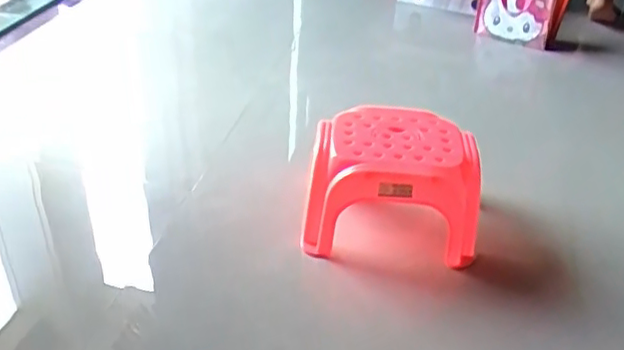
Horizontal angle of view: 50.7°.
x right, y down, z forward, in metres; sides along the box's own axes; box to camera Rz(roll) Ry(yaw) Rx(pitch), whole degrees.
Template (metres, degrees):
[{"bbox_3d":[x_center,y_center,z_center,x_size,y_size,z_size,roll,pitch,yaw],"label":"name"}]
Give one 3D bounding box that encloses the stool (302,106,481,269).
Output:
[{"bbox_3d":[0.143,0.015,1.220,0.292,0.193,0.292,4,34,1],"label":"stool"}]

